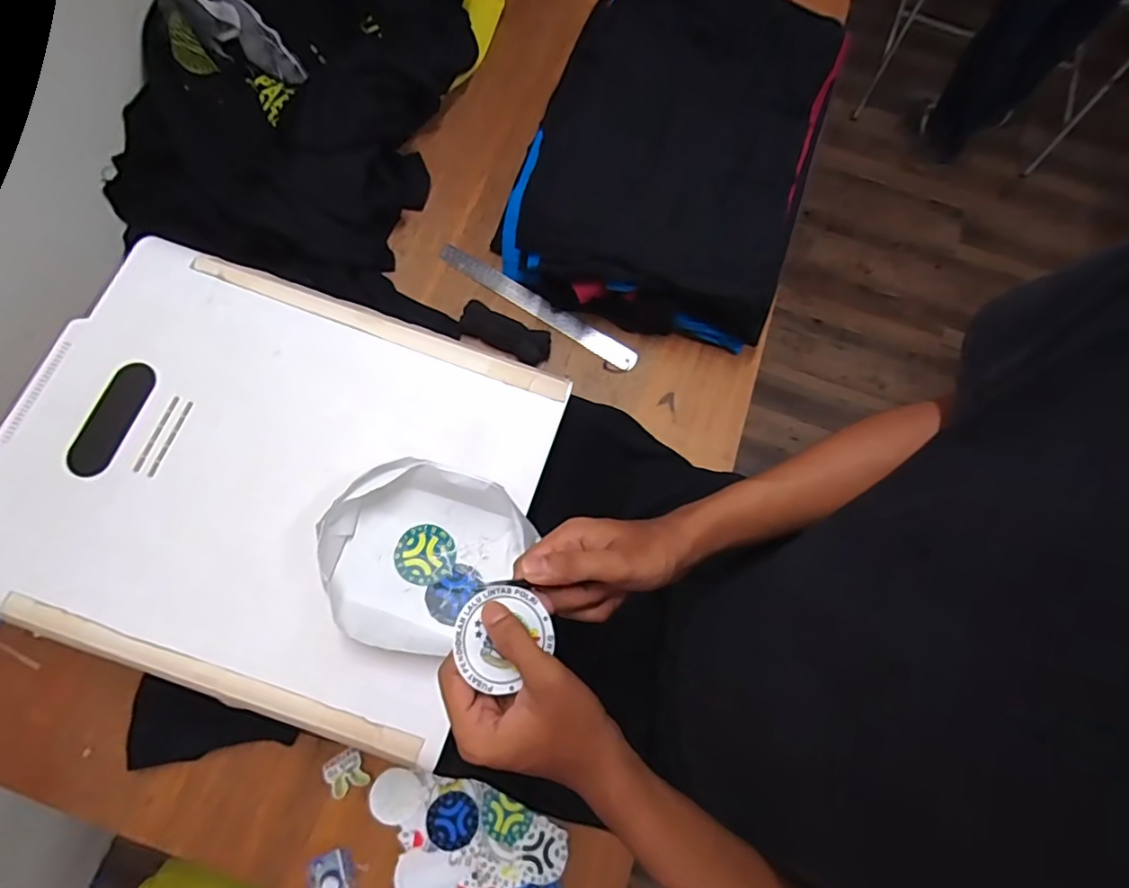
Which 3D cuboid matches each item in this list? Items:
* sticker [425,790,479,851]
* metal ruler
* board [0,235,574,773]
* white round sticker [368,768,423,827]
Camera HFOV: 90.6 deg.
[{"bbox_3d":[-0.123,0.413,0.613,0.056,0.008,0.054,0,73,-1],"label":"sticker"},{"bbox_3d":[-0.039,-0.199,0.804,0.323,0.006,0.030,32,90,5],"label":"metal ruler"},{"bbox_3d":[-0.289,0.027,0.547,0.492,0.026,0.395,19,75,0],"label":"board"},{"bbox_3d":[-0.188,0.393,0.622,0.055,0.004,0.055,0,73,-1],"label":"white round sticker"}]

